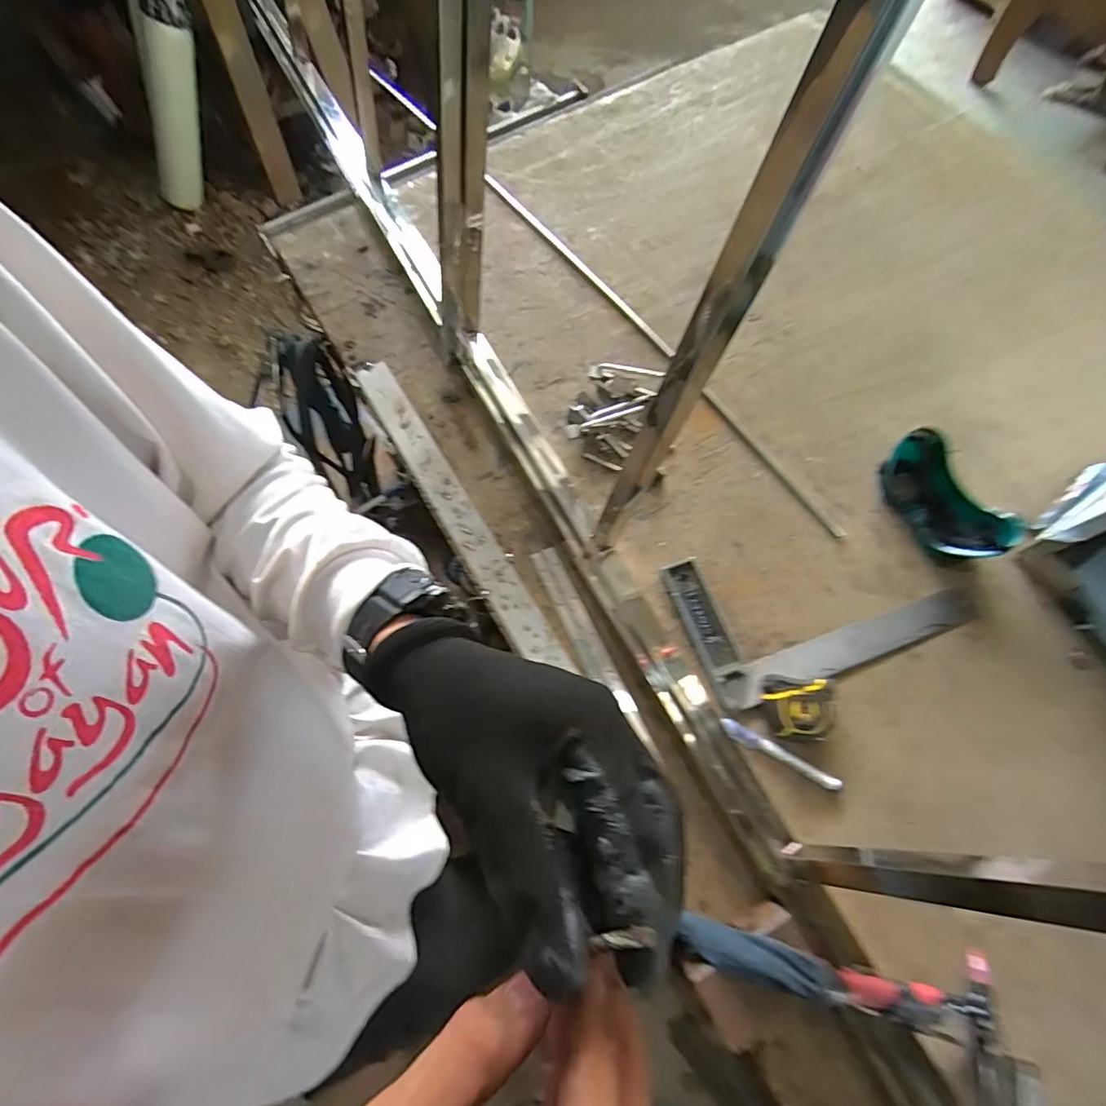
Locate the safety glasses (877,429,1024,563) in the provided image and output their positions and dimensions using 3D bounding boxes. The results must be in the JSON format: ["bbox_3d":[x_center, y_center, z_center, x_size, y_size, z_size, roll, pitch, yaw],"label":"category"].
[{"bbox_3d":[0.492,-0.066,0.675,0.088,0.065,0.174,-30,71,-11],"label":"safety glasses"}]

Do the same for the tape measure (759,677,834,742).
[{"bbox_3d":[0.272,0.176,0.594,0.070,0.032,0.063,-3,68,0],"label":"tape measure"}]

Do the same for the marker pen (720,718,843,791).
[{"bbox_3d":[0.250,0.223,0.590,0.136,0.010,0.018,26,71,11],"label":"marker pen"}]

